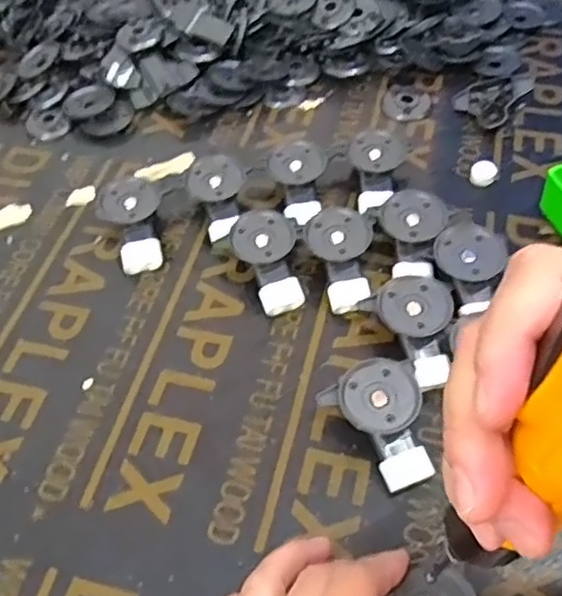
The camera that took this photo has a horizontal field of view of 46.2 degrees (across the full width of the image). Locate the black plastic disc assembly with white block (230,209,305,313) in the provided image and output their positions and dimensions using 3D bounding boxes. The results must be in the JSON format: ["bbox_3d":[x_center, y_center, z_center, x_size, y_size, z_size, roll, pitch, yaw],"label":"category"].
[{"bbox_3d":[-0.007,-0.024,0.433,0.043,0.033,0.062,-9,53,-3],"label":"black plastic disc assembly with white block"}]

